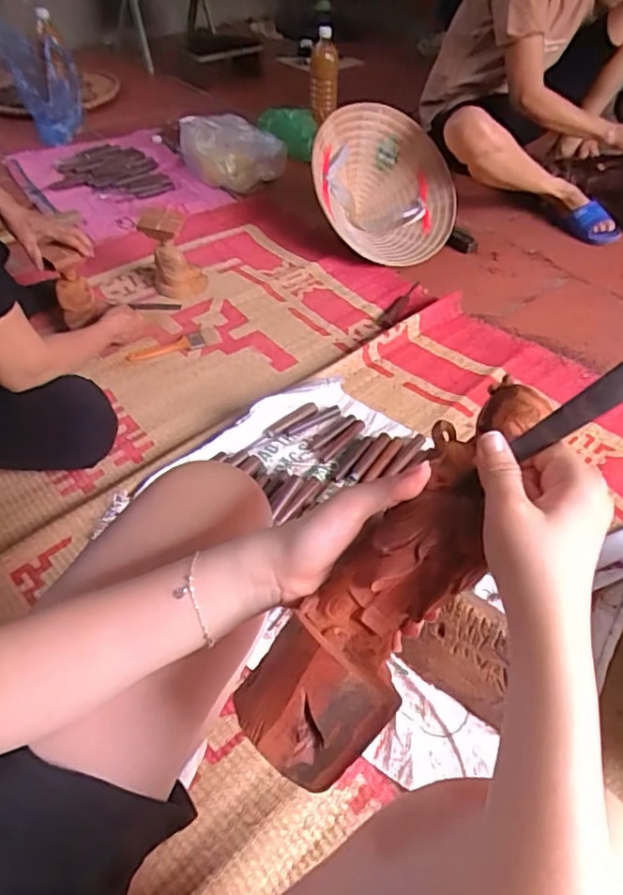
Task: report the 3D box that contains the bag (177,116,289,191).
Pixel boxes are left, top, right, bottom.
[{"bbox_3d":[-0.204,-0.806,1.491,0.211,0.148,0.219,-34,57,-28],"label":"bag"}]

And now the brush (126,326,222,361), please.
[{"bbox_3d":[-0.270,-0.199,1.103,0.184,0.007,0.056,-21,52,-19],"label":"brush"}]

